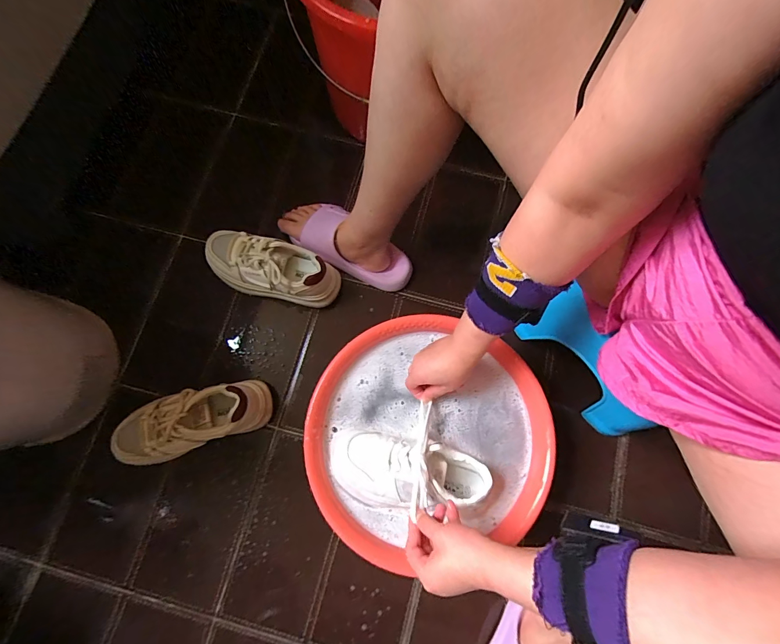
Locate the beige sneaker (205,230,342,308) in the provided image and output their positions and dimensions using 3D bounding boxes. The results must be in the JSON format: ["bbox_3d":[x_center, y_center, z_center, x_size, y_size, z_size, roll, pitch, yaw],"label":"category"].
[{"bbox_3d":[-0.210,-0.095,0.647,0.234,0.107,0.086,14,76,2],"label":"beige sneaker"}]

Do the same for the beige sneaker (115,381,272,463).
[{"bbox_3d":[-0.321,0.159,0.584,0.242,0.104,0.091,-18,77,-6],"label":"beige sneaker"}]

